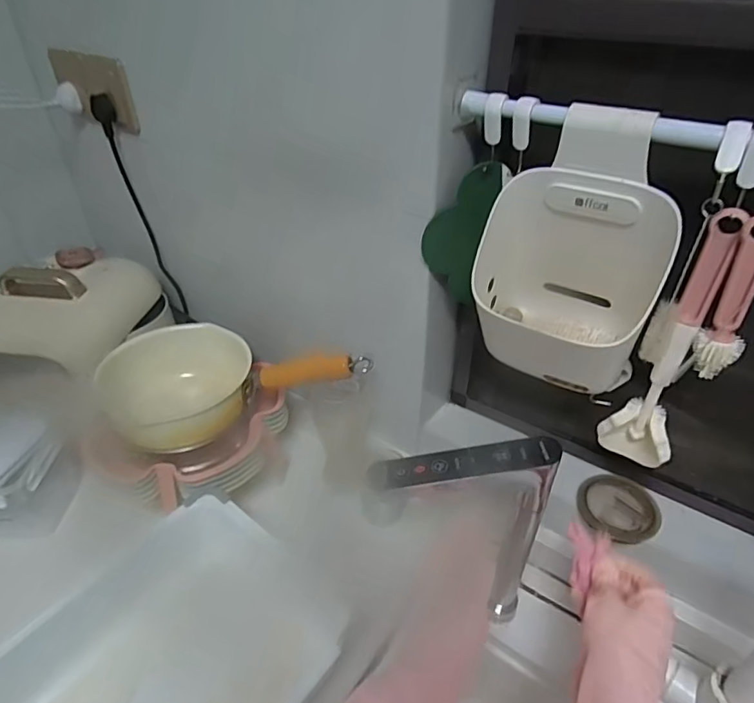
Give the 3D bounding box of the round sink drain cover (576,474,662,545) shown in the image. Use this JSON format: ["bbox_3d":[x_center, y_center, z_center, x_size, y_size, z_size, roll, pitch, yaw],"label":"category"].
[{"bbox_3d":[0.261,0.170,0.556,0.081,0.024,0.069,23,44,27],"label":"round sink drain cover"}]

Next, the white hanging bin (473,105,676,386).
[{"bbox_3d":[0.176,-0.081,0.471,0.151,0.258,0.092,17,41,21],"label":"white hanging bin"}]

